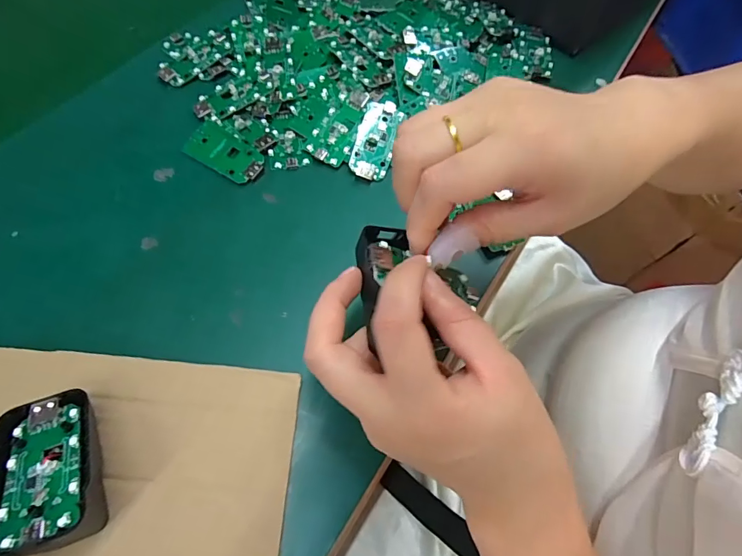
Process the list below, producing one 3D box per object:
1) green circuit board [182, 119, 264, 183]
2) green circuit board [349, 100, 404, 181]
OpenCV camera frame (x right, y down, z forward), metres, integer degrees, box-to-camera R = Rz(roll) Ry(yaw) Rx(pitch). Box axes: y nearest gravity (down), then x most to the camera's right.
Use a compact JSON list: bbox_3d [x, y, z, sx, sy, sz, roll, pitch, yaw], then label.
[{"bbox_3d":[-0.109,-0.094,0.322,0.063,0.006,0.033,32,64,10],"label":"green circuit board"},{"bbox_3d":[0.003,-0.106,0.332,0.029,0.007,0.064,13,78,7],"label":"green circuit board"}]

